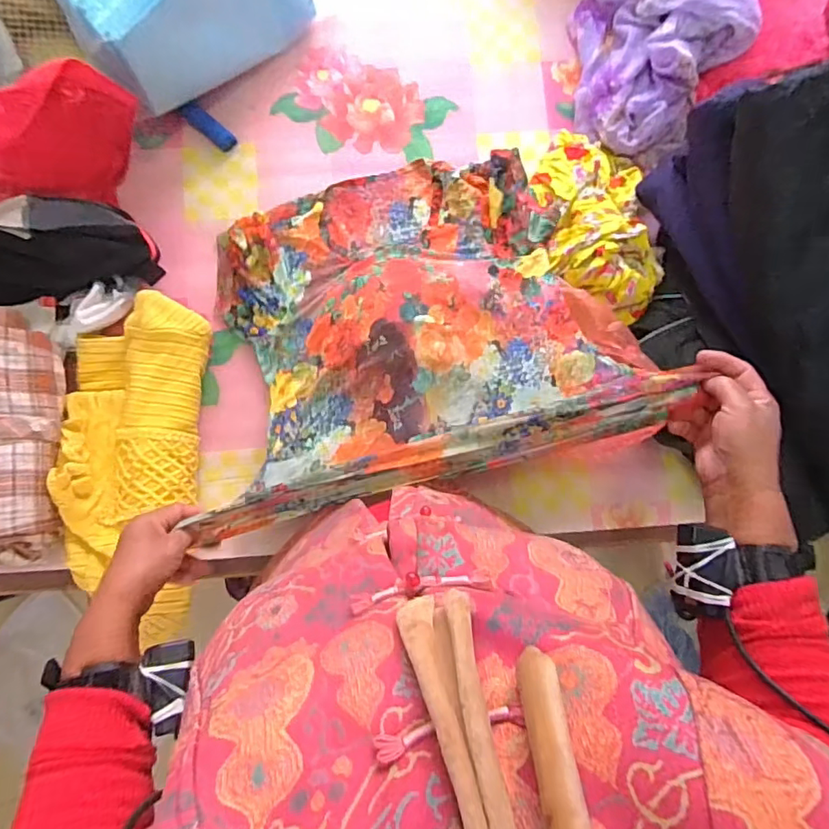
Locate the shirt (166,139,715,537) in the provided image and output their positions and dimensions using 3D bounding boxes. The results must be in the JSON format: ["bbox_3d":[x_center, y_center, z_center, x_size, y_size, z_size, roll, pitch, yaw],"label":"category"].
[{"bbox_3d":[-0.010,-0.140,0.624,0.474,0.253,0.423,-14,86,-2],"label":"shirt"}]

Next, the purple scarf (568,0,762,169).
[{"bbox_3d":[0.321,-0.506,0.721,0.226,0.095,0.263,28,86,1],"label":"purple scarf"}]

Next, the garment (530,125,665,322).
[{"bbox_3d":[0.250,-0.262,0.710,0.152,0.073,0.279,-7,86,-1],"label":"garment"}]

